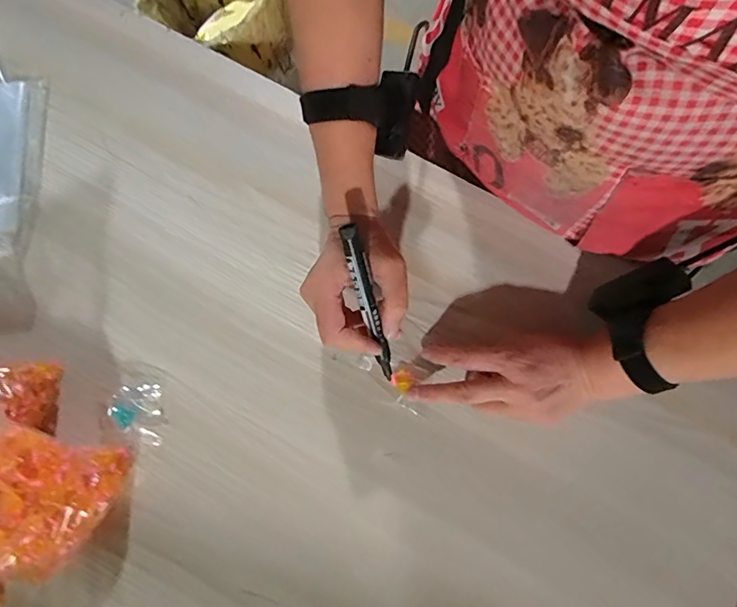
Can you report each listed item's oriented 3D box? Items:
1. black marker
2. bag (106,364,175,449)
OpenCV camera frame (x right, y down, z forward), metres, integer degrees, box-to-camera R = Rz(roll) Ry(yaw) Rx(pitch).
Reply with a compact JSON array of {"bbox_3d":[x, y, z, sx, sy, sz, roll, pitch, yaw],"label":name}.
[{"bbox_3d":[0.000,0.000,0.352,0.012,0.013,0.120,-17,109,-4],"label":"black marker"},{"bbox_3d":[-0.206,0.089,0.426,0.051,0.015,0.063,22,80,4],"label":"bag"}]

